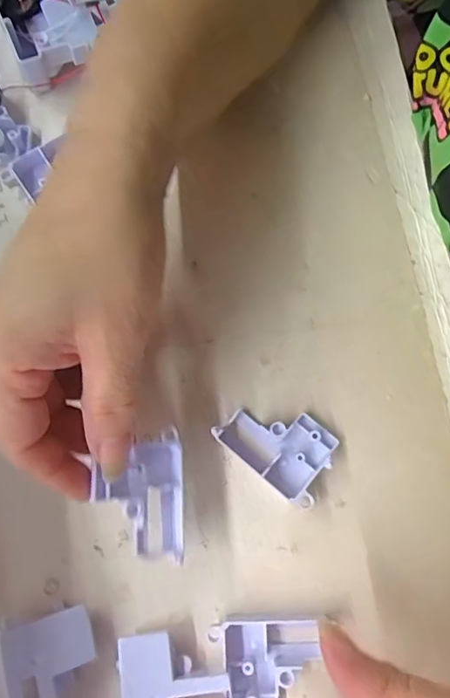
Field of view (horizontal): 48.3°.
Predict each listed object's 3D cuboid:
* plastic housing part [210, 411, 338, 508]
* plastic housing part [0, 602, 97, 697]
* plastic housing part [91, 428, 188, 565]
[{"bbox_3d":[0.025,0.042,0.230,0.051,0.012,0.035,39,80,7],"label":"plastic housing part"},{"bbox_3d":[-0.070,0.133,0.207,0.035,0.017,0.046,-16,78,-4],"label":"plastic housing part"},{"bbox_3d":[-0.035,0.059,0.206,0.035,0.012,0.051,-2,78,-1],"label":"plastic housing part"}]

